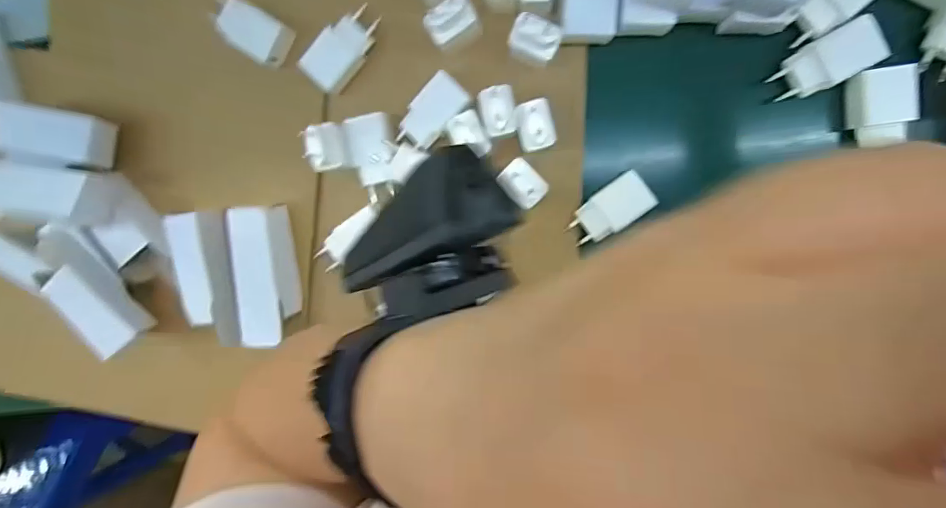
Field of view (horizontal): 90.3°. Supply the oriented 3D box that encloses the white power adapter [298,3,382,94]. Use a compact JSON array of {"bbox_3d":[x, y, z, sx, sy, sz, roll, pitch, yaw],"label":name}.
[{"bbox_3d":[-0.121,-0.190,0.436,0.041,0.024,0.077,39,90,-4],"label":"white power adapter"}]

